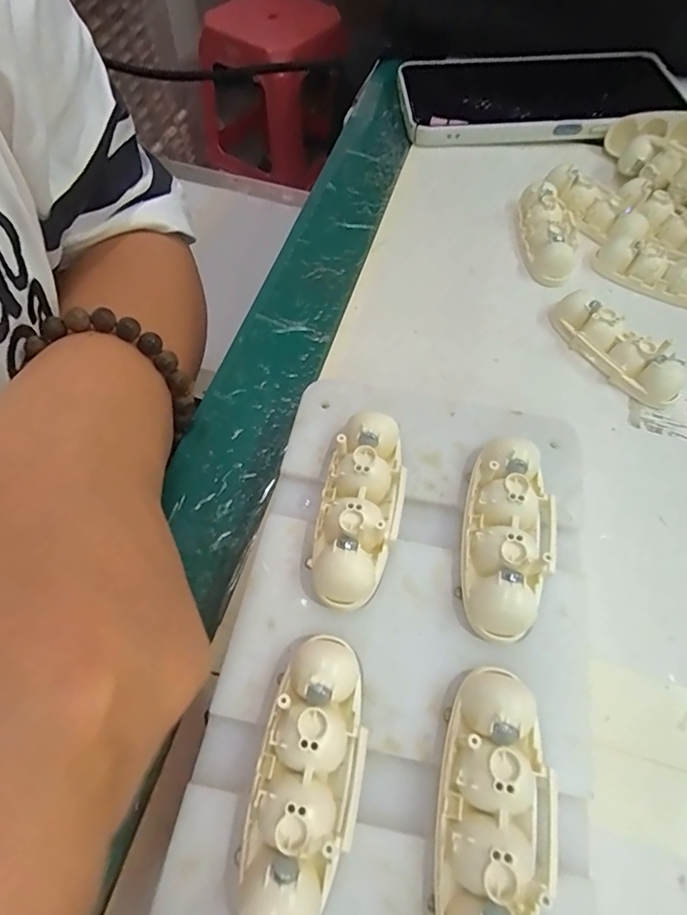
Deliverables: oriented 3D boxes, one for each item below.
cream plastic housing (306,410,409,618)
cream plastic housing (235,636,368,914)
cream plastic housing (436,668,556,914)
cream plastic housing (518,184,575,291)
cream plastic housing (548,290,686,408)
[{"bbox_3d":[0.005,0.015,0.154,0.024,0.018,0.059,12,60,5],"label":"cream plastic housing"},{"bbox_3d":[-0.008,0.077,0.121,0.024,0.015,0.061,13,60,5],"label":"cream plastic housing"},{"bbox_3d":[0.036,0.084,0.117,0.023,0.018,0.063,11,60,4],"label":"cream plastic housing"},{"bbox_3d":[0.101,-0.110,0.249,0.024,0.018,0.056,7,61,2],"label":"cream plastic housing"},{"bbox_3d":[0.114,-0.047,0.213,0.016,0.018,0.061,-33,67,-19],"label":"cream plastic housing"}]

